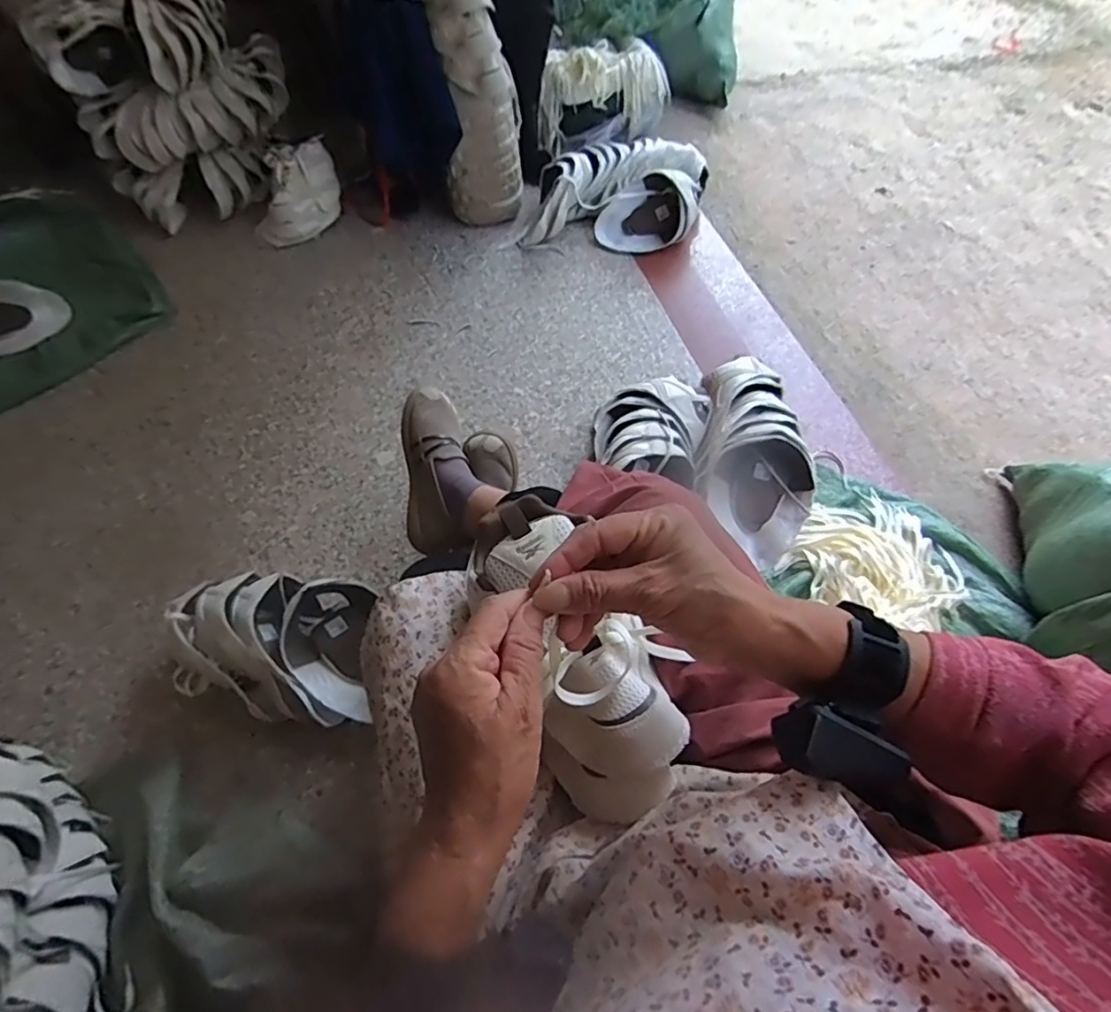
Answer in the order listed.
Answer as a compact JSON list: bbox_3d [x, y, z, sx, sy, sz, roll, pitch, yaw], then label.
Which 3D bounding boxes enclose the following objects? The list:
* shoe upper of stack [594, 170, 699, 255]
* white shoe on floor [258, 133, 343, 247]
[{"bbox_3d":[0.209,-0.647,1.298,0.223,0.122,0.098,-18,60,-6],"label":"shoe upper of stack"},{"bbox_3d":[-0.606,-0.727,1.359,0.125,0.147,0.225,27,65,18],"label":"white shoe on floor"}]

